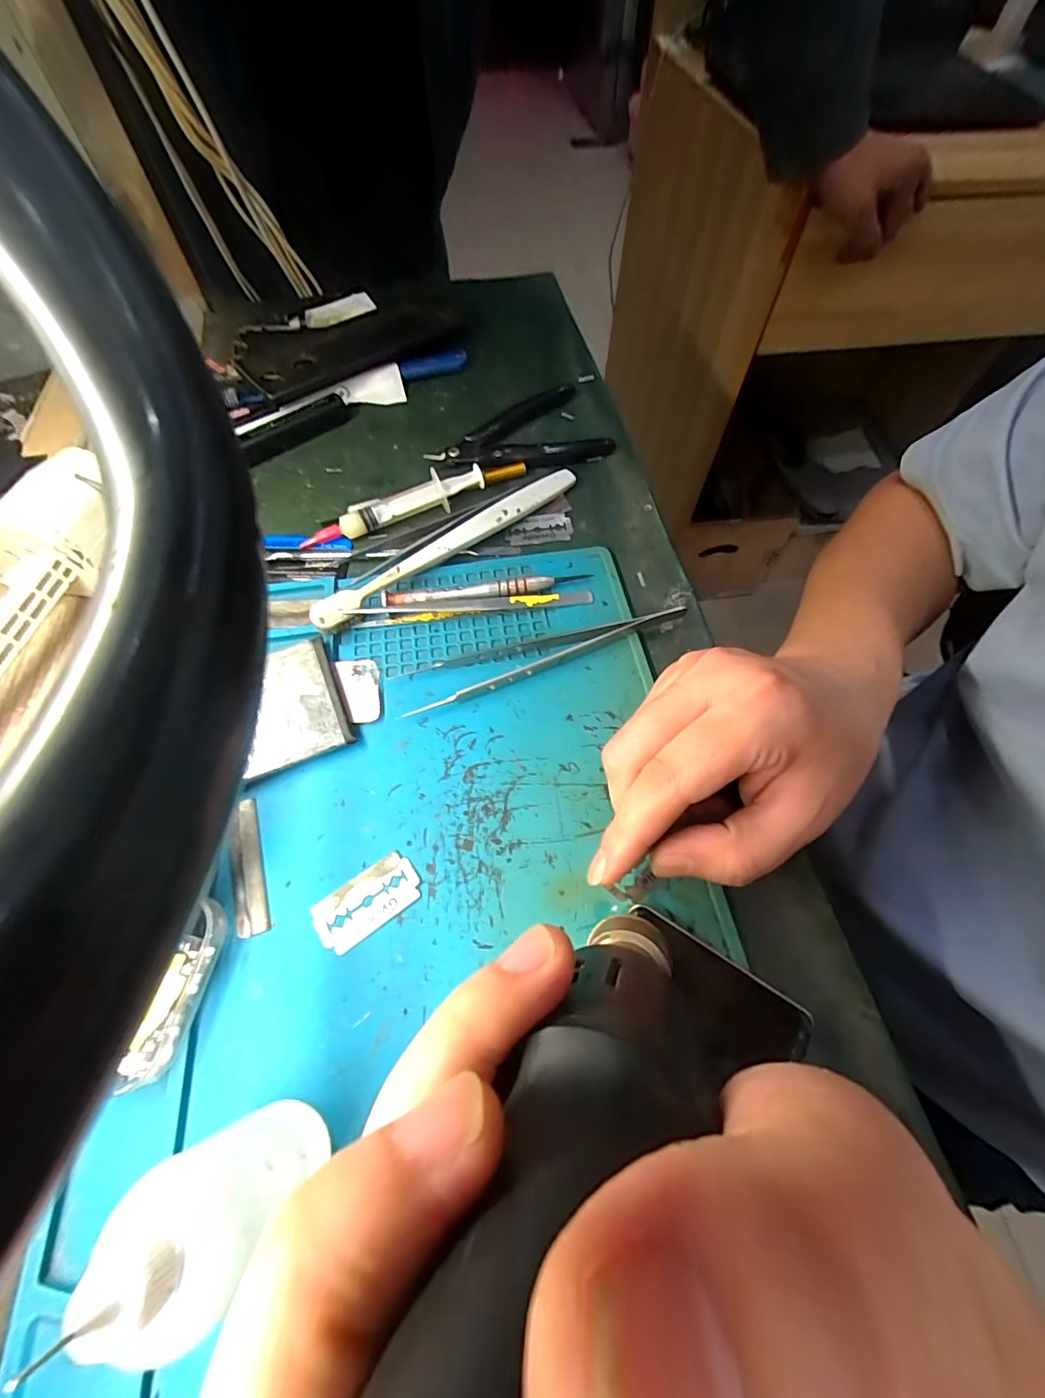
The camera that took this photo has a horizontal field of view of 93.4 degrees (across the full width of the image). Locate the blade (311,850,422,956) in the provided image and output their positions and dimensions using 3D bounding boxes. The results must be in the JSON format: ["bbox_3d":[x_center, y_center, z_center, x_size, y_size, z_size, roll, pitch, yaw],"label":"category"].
[{"bbox_3d":[-0.063,0.082,0.201,0.042,0.004,0.022,-32,67,-16],"label":"blade"}]

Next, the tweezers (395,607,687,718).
[{"bbox_3d":[0.011,-0.026,0.254,0.147,0.012,0.027,-17,64,-9],"label":"tweezers"}]

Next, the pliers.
[{"bbox_3d":[-0.003,-0.175,0.333,0.114,0.010,0.071,-23,65,-12],"label":"pliers"}]

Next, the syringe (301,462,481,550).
[{"bbox_3d":[-0.079,-0.119,0.300,0.113,0.017,0.021,-21,64,-11],"label":"syringe"}]

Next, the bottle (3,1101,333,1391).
[{"bbox_3d":[-0.076,0.130,0.129,0.027,0.087,0.031,-26,65,-13],"label":"bottle"}]

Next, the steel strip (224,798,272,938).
[{"bbox_3d":[-0.117,0.070,0.208,0.014,0.004,0.056,-19,64,-10],"label":"steel strip"}]

